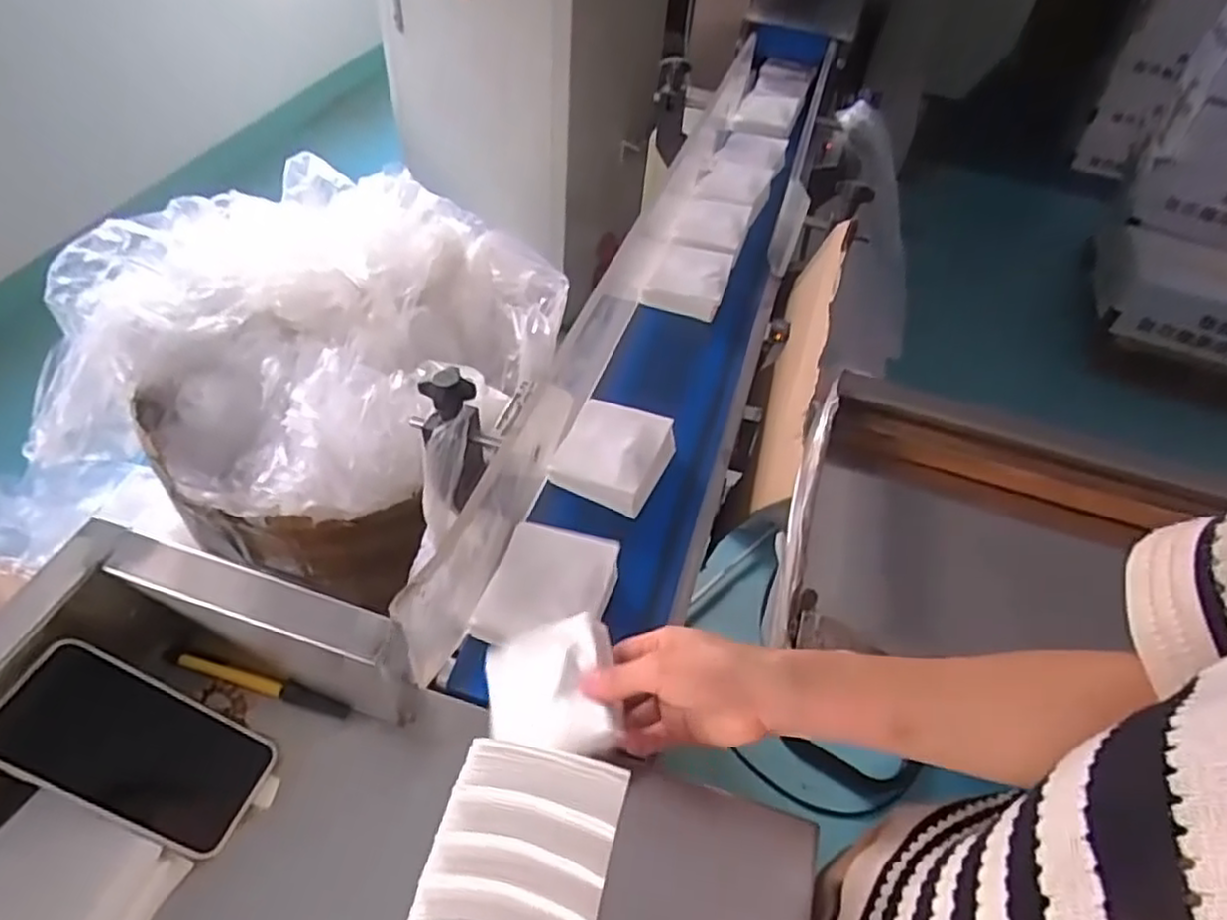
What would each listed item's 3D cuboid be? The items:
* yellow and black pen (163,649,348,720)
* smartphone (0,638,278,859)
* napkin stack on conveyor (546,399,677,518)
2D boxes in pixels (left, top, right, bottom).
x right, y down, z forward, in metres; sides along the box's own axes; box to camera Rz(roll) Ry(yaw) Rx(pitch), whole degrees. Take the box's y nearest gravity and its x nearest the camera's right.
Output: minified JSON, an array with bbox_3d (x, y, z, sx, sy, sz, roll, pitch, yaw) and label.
[{"bbox_3d":[-0.258,0.159,0.515,0.141,0.010,0.014,16,49,7],"label":"yellow and black pen"},{"bbox_3d":[-0.296,0.179,0.444,0.153,0.017,0.074,38,47,-17],"label":"smartphone"},{"bbox_3d":[0.000,-0.009,0.668,0.099,0.034,0.106,21,50,11],"label":"napkin stack on conveyor"}]

